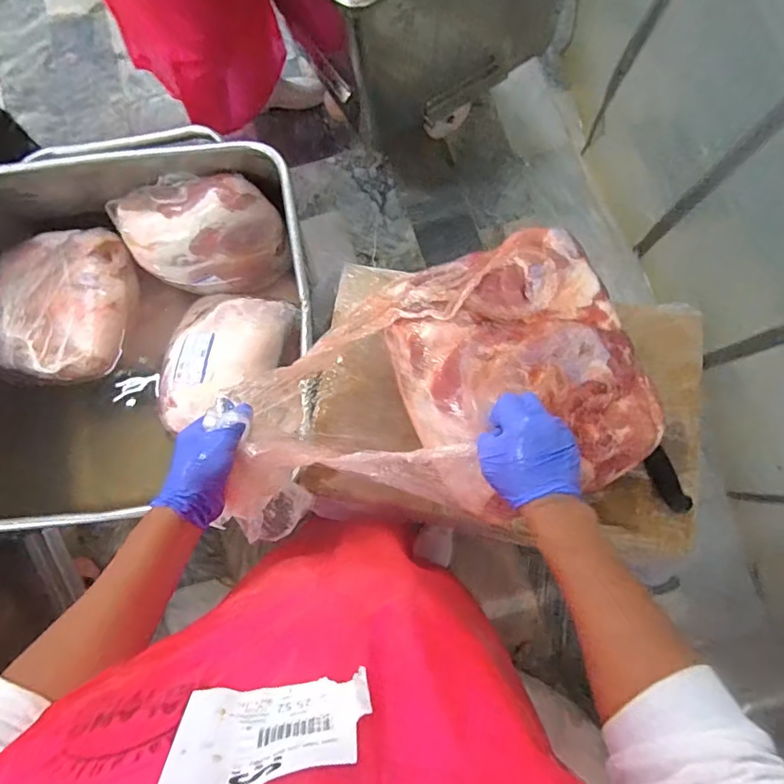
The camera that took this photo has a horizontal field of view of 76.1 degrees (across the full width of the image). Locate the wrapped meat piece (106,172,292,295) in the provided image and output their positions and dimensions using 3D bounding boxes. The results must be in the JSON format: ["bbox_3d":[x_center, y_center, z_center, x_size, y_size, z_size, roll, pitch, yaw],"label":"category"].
[{"bbox_3d":[-0.408,-0.323,1.057,0.357,0.178,0.191,2,79,2],"label":"wrapped meat piece"}]

